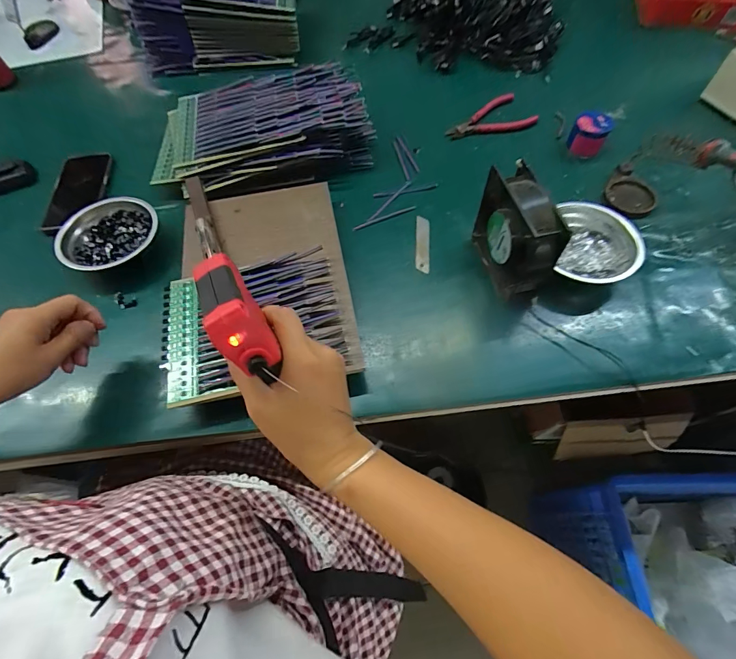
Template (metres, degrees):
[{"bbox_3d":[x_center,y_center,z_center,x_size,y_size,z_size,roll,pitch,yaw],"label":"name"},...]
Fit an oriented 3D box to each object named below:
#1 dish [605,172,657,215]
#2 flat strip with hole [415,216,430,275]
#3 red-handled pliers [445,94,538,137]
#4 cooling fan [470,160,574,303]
[{"bbox_3d":[0.373,-0.194,0.540,0.062,0.010,0.071,6,63,5],"label":"dish"},{"bbox_3d":[0.076,-0.120,0.527,0.020,0.005,0.095,6,63,-3],"label":"flat strip with hole"},{"bbox_3d":[0.208,-0.343,0.626,0.142,0.011,0.080,-31,66,-13],"label":"red-handled pliers"},{"bbox_3d":[0.172,-0.108,0.448,0.047,0.118,0.127,-15,63,-6],"label":"cooling fan"}]

